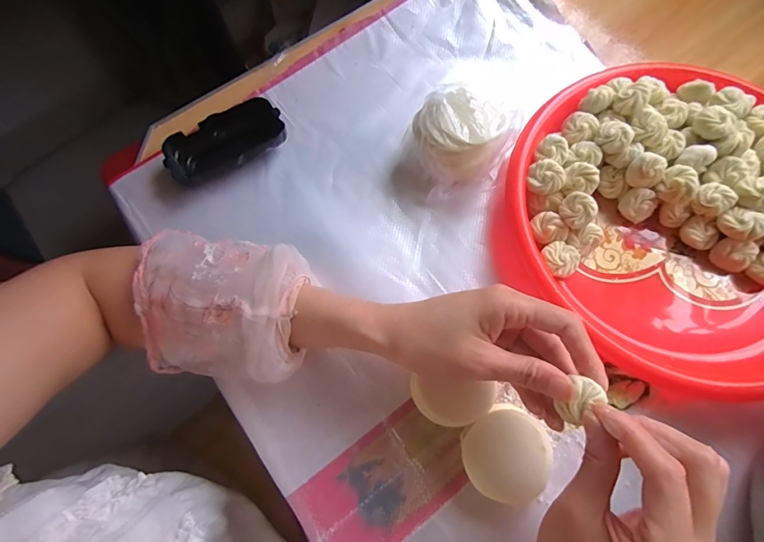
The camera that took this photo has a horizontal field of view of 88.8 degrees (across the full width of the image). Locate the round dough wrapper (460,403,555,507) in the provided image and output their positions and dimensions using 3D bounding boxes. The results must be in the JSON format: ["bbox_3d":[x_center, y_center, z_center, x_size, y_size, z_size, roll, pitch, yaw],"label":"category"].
[{"bbox_3d":[0.092,0.135,0.285,0.062,0.005,0.063,0,79,1],"label":"round dough wrapper"}]

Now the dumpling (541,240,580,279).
[{"bbox_3d":[0.151,-0.008,0.336,0.030,0.020,0.031,0,72,0],"label":"dumpling"}]

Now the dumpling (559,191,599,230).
[{"bbox_3d":[0.164,-0.050,0.329,0.025,0.019,0.027,-41,76,-12],"label":"dumpling"}]

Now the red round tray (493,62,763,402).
[{"bbox_3d":[0.257,-0.048,0.333,0.287,0.052,0.275,0,72,0],"label":"red round tray"}]

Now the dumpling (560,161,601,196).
[{"bbox_3d":[0.171,-0.080,0.335,0.029,0.016,0.024,3,72,2],"label":"dumpling"}]

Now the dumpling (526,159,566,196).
[{"bbox_3d":[0.142,-0.080,0.337,0.030,0.016,0.026,15,73,6],"label":"dumpling"}]

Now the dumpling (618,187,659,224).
[{"bbox_3d":[0.227,-0.059,0.347,0.028,0.025,0.022,43,77,13],"label":"dumpling"}]

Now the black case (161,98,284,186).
[{"bbox_3d":[-0.148,-0.120,0.369,0.109,0.029,0.056,-32,75,-10],"label":"black case"}]

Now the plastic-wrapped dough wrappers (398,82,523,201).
[{"bbox_3d":[0.069,-0.116,0.354,0.084,0.058,0.089,0,72,0],"label":"plastic-wrapped dough wrappers"}]

